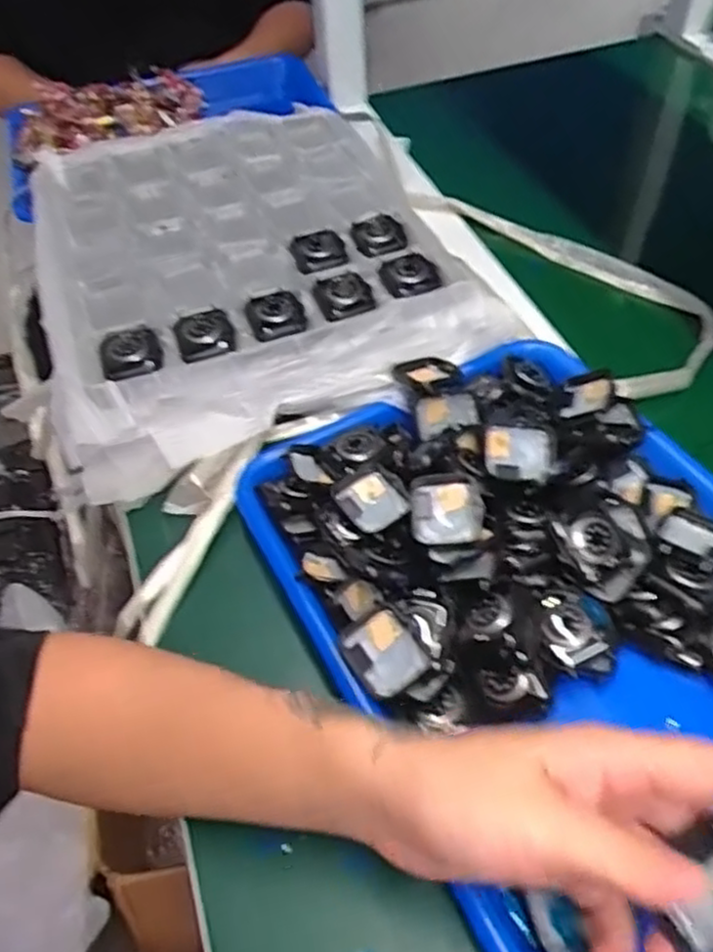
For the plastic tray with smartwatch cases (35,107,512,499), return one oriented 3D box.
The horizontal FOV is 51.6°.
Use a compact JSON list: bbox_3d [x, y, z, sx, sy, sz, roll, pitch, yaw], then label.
[{"bbox_3d":[-0.095,-0.182,0.588,0.302,0.050,0.347,-18,51,-9],"label":"plastic tray with smartwatch cases"}]

